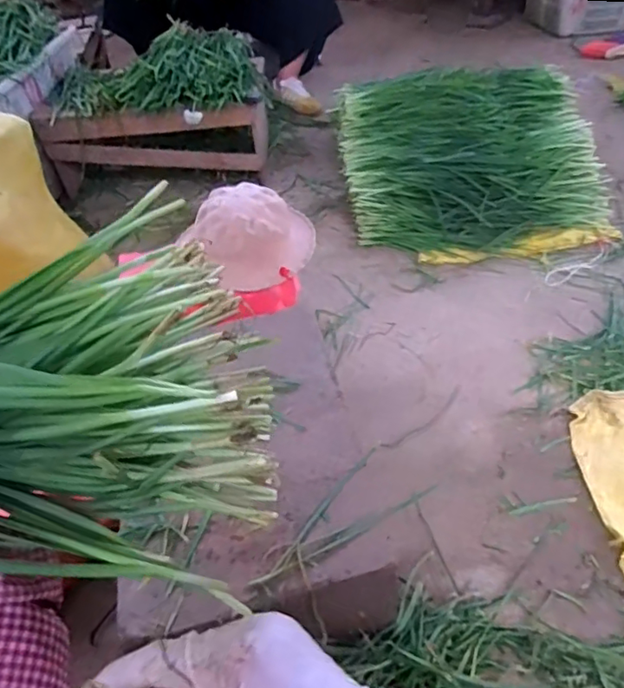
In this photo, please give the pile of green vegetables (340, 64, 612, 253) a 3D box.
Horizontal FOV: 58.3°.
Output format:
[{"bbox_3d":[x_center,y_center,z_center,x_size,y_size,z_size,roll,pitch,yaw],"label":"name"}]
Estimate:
[{"bbox_3d":[0.387,-0.459,1.380,0.606,0.243,0.478,-8,44,0],"label":"pile of green vegetables"}]

